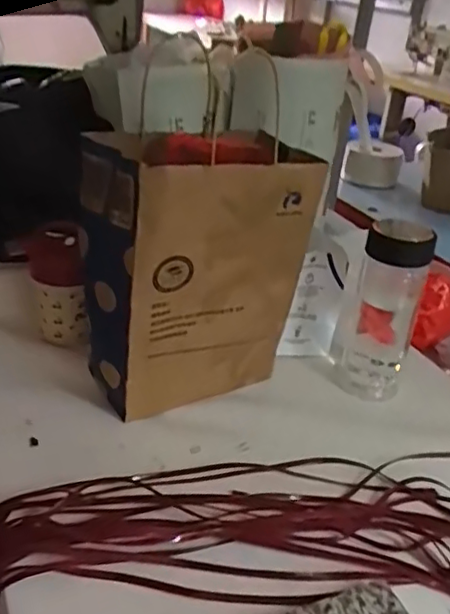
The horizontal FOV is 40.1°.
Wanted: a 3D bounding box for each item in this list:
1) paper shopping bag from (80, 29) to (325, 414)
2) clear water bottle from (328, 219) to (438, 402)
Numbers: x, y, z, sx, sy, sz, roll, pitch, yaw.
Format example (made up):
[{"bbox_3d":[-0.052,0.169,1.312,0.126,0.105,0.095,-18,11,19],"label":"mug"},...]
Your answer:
[{"bbox_3d":[-0.041,-0.038,0.712,0.232,0.317,0.147,-15,35,-32],"label":"paper shopping bag"},{"bbox_3d":[0.187,-0.001,0.755,0.092,0.204,0.074,6,29,2],"label":"clear water bottle"}]

